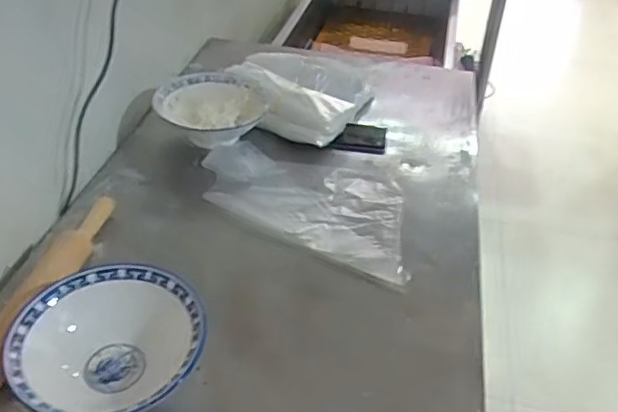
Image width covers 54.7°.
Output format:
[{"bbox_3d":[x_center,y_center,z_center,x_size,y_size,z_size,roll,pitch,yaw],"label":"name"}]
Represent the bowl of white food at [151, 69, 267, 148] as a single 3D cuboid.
[{"bbox_3d":[-0.166,-0.159,1.023,0.180,0.068,0.166,4,39,0],"label":"bowl of white food"}]

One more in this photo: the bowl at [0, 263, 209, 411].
[{"bbox_3d":[-0.210,0.155,0.638,0.189,0.072,0.188,2,39,-2],"label":"bowl"}]

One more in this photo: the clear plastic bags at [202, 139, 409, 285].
[{"bbox_3d":[-0.009,-0.010,0.906,0.340,0.012,0.217,14,40,13],"label":"clear plastic bags"}]

